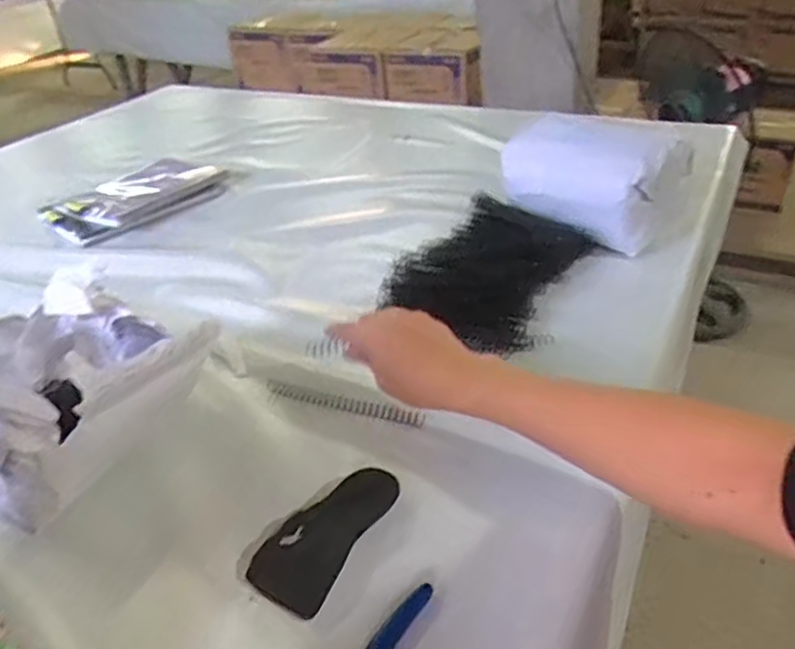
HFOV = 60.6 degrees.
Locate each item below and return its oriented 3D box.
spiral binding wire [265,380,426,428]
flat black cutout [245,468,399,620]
[{"bbox_3d":[-0.049,0.067,0.597,0.153,0.010,0.015,11,37,22],"label":"spiral binding wire"},{"bbox_3d":[-0.049,0.145,0.477,0.053,0.015,0.117,16,39,28],"label":"flat black cutout"}]

